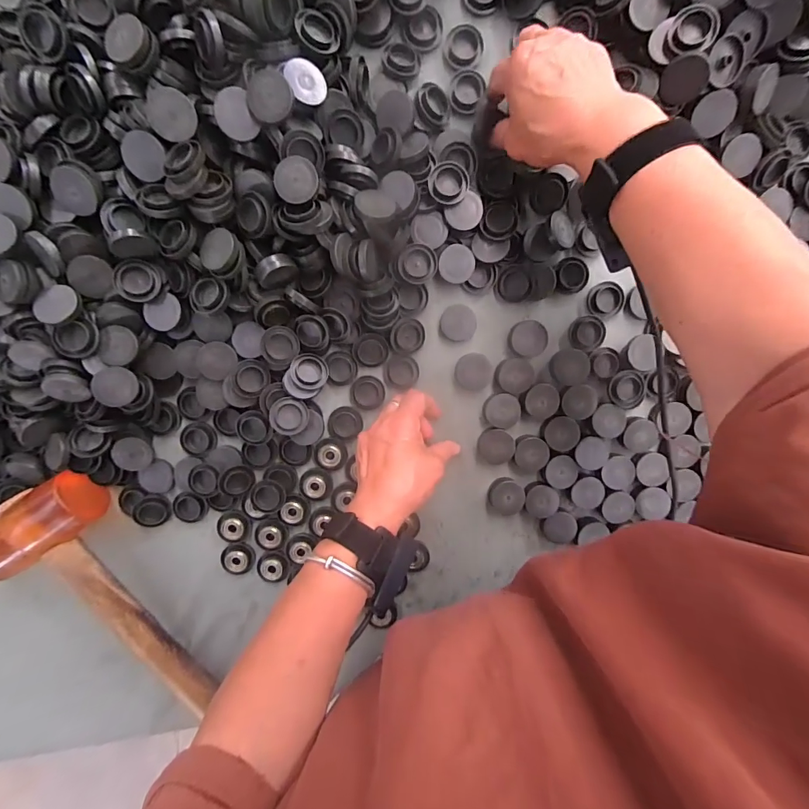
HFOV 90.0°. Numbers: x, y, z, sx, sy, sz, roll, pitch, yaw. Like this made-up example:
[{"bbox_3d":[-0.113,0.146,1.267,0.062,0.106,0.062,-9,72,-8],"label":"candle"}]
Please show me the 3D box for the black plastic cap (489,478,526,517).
[{"bbox_3d":[0.100,0.090,0.395,0.037,0.016,0.032,44,95,-8],"label":"black plastic cap"}]

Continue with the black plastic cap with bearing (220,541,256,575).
[{"bbox_3d":[-0.165,0.154,0.400,0.032,0.007,0.031,0,99,-2],"label":"black plastic cap with bearing"}]

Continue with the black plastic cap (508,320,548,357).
[{"bbox_3d":[0.114,-0.061,0.375,0.033,0.013,0.033,0,99,-2],"label":"black plastic cap"}]

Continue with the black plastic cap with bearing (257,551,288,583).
[{"bbox_3d":[-0.130,0.161,0.400,0.030,0.012,0.025,-33,99,4],"label":"black plastic cap with bearing"}]

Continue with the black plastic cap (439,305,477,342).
[{"bbox_3d":[0.050,-0.075,0.374,0.032,0.006,0.033,0,99,-2],"label":"black plastic cap"}]

